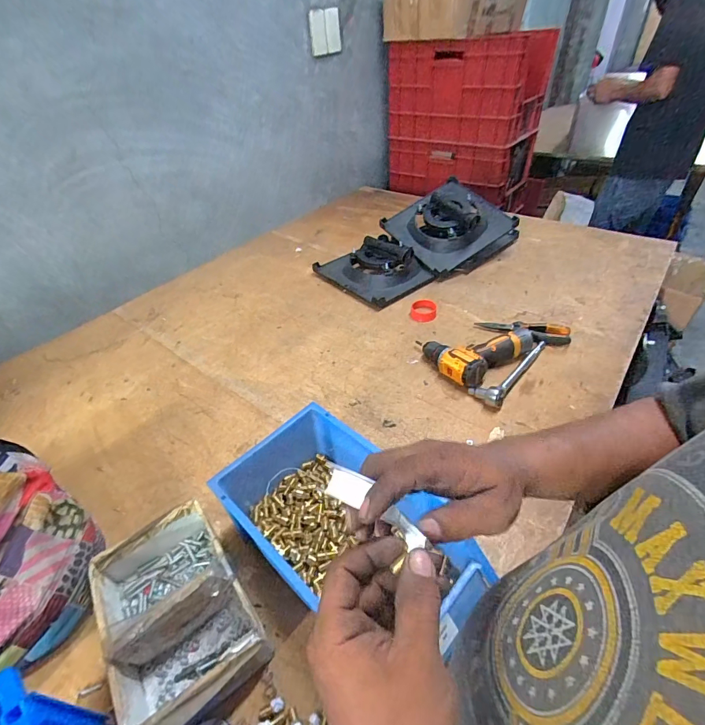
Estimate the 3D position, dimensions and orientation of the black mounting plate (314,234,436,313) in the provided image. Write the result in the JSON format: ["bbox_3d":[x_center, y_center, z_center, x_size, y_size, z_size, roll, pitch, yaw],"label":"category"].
[{"bbox_3d":[0.068,-0.291,1.140,0.261,0.080,0.287,-30,48,-26],"label":"black mounting plate"}]

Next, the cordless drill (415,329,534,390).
[{"bbox_3d":[0.272,-0.042,0.860,0.226,0.064,0.166,-26,46,-23],"label":"cordless drill"}]

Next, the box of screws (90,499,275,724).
[{"bbox_3d":[-0.226,0.303,0.488,0.160,0.092,0.248,-29,47,-25],"label":"box of screws"}]

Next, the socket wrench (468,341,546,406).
[{"bbox_3d":[0.334,0.004,0.802,0.237,0.027,0.065,-34,50,-29],"label":"socket wrench"}]

